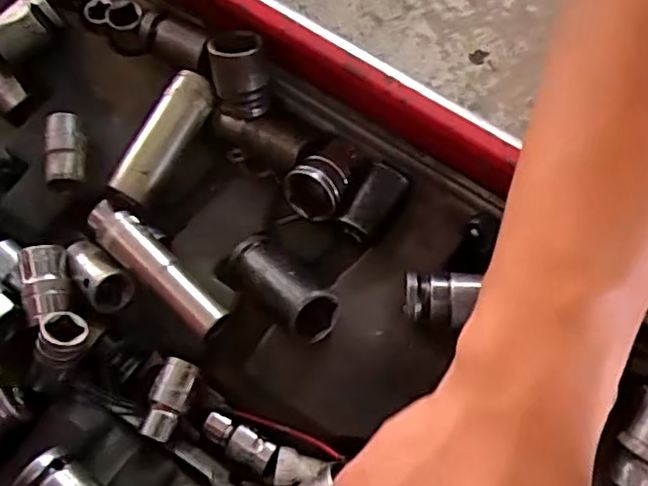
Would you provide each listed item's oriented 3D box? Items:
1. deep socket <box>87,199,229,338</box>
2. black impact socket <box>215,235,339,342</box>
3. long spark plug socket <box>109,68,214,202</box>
[{"bbox_3d":[-0.086,0.009,0.327,0.098,0.016,0.019,41,75,13],"label":"deep socket"},{"bbox_3d":[-0.023,0.020,0.324,0.063,0.025,0.028,32,71,33],"label":"black impact socket"},{"bbox_3d":[-0.085,-0.056,0.348,0.021,0.018,0.074,26,72,9],"label":"long spark plug socket"}]

